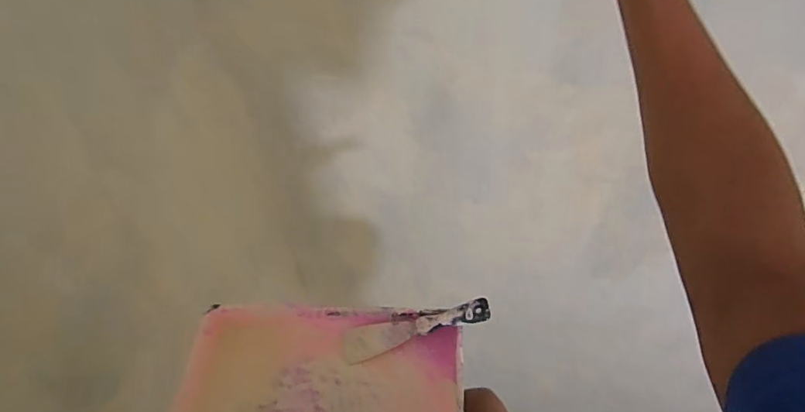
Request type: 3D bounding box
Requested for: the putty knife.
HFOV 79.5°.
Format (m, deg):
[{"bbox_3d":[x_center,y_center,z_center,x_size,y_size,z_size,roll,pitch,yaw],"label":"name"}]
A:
[{"bbox_3d":[0.017,0.164,0.646,0.204,0.024,0.040,-20,49,14],"label":"putty knife"}]

